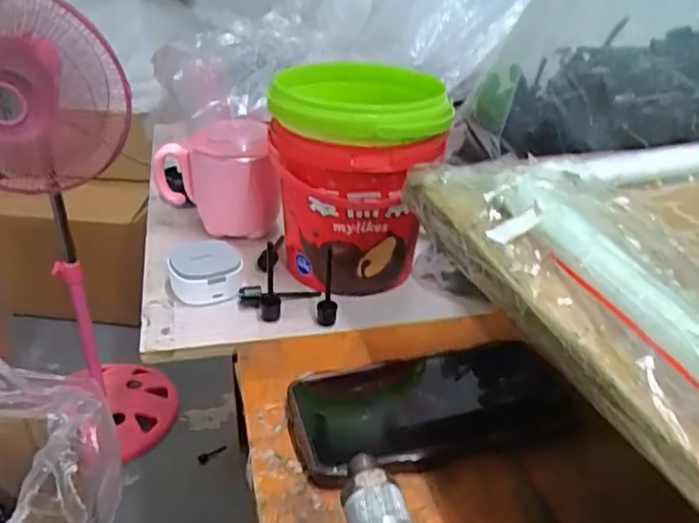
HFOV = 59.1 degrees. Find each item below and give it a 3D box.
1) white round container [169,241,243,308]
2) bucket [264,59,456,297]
[{"bbox_3d":[-0.113,0.006,0.485,0.053,0.028,0.057,-3,31,-10],"label":"white round container"},{"bbox_3d":[0.001,-0.062,0.488,0.122,0.154,0.125,-4,31,-11],"label":"bucket"}]

